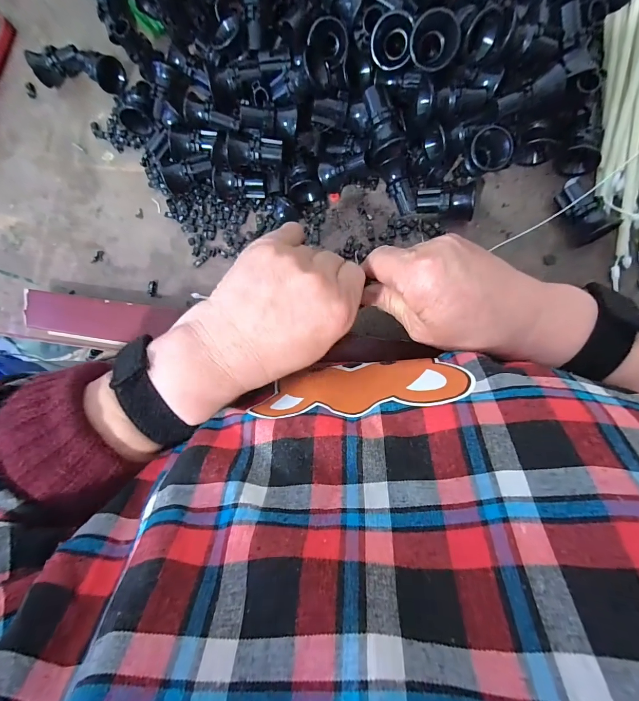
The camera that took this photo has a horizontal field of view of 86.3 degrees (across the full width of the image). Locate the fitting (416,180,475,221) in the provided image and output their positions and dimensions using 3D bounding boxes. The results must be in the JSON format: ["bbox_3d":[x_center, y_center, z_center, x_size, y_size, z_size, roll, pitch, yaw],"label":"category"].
[{"bbox_3d":[0.110,-0.122,0.285,0.050,0.030,0.023,-3,89,10],"label":"fitting"}]

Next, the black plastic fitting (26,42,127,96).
[{"bbox_3d":[-0.242,-0.286,0.344,0.089,0.030,0.036,12,92,10],"label":"black plastic fitting"}]

